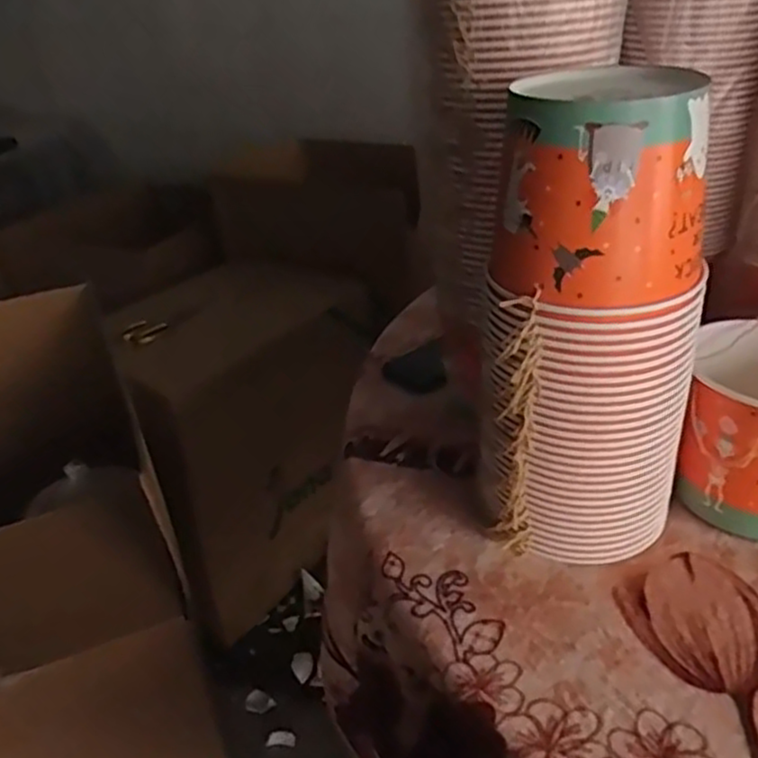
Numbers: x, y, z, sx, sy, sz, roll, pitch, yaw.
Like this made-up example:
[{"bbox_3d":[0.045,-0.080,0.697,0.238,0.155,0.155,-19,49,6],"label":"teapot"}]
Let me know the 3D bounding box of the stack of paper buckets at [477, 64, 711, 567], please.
[{"bbox_3d":[0.169,-0.036,0.556,0.147,0.366,0.134,5,32,18],"label":"stack of paper buckets"}]

